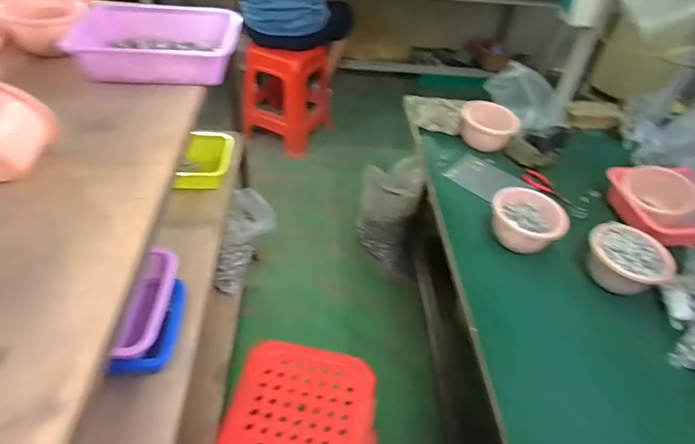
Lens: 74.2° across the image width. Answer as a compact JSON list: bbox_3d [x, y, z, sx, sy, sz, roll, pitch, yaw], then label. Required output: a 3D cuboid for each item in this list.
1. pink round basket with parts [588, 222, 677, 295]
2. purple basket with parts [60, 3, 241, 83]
[{"bbox_3d":[0.607,0.091,1.007,0.172,0.114,0.160,4,43,-4],"label":"pink round basket with parts"},{"bbox_3d":[-0.380,-0.367,0.937,0.309,0.090,0.193,0,43,-7],"label":"purple basket with parts"}]

